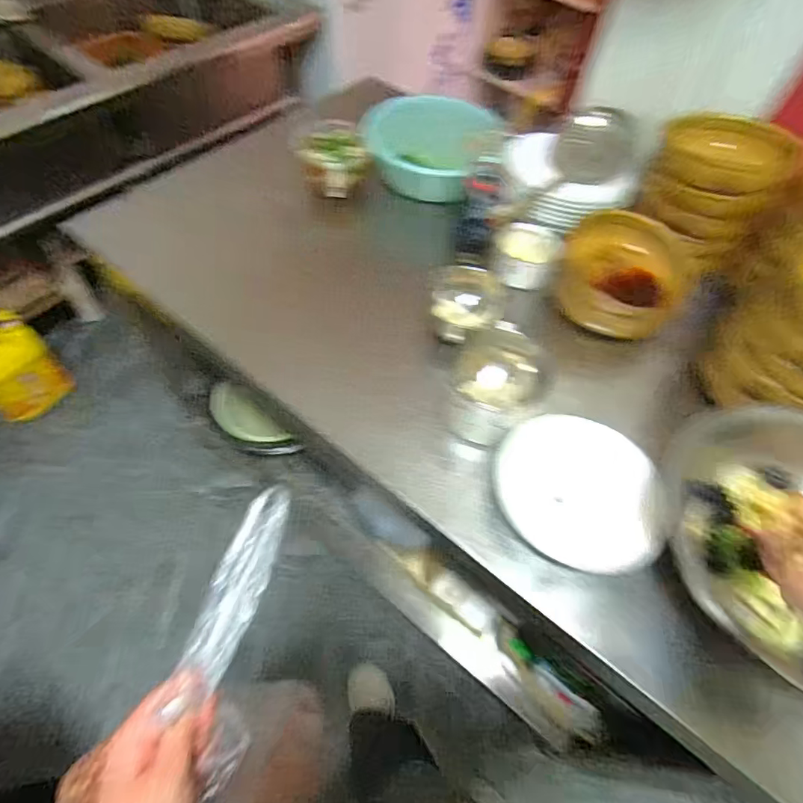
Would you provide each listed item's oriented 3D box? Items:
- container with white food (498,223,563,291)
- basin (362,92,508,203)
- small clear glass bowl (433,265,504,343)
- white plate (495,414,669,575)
[{"bbox_3d":[0.205,-0.245,0.838,0.092,0.052,0.101,2,57,-4],"label":"container with white food"},{"bbox_3d":[0.064,-0.512,1.007,0.269,0.101,0.238,8,57,0],"label":"basin"},{"bbox_3d":[0.100,-0.144,0.778,0.108,0.073,0.110,2,57,-4],"label":"small clear glass bowl"},{"bbox_3d":[0.225,0.113,0.635,0.197,0.018,0.185,-2,78,8],"label":"white plate"}]

